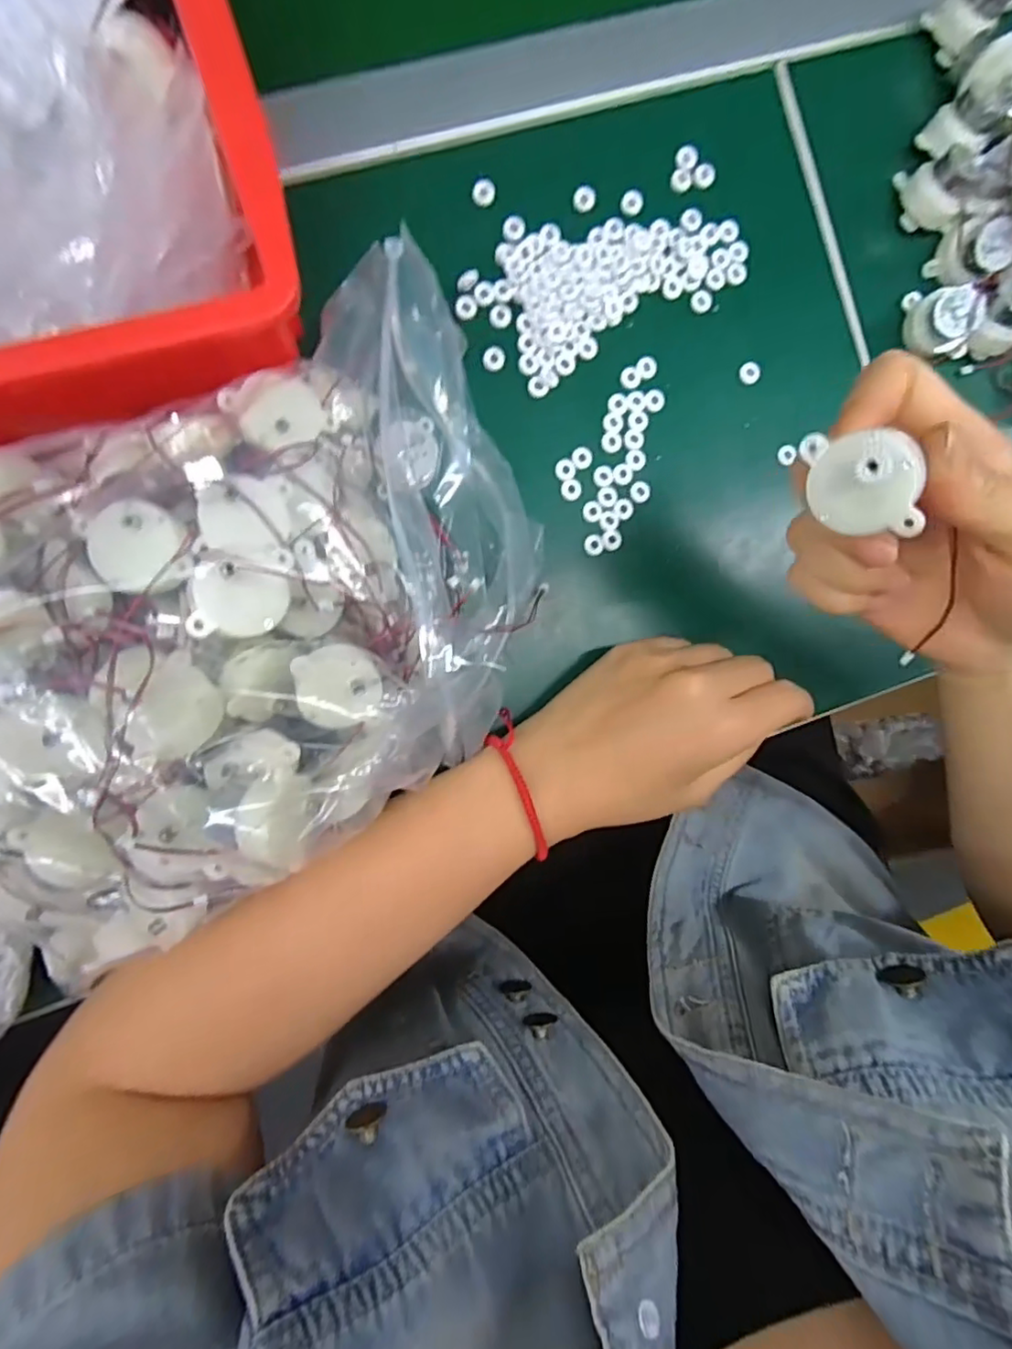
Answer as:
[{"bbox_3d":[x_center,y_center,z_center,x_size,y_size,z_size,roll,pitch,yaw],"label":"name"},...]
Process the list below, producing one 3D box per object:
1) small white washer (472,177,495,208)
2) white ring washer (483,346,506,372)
[{"bbox_3d":[-0.011,-0.246,0.310,0.012,0.004,0.011,0,91,-7],"label":"small white washer"},{"bbox_3d":[-0.006,-0.163,0.313,0.011,0.004,0.012,0,91,-7],"label":"white ring washer"}]

